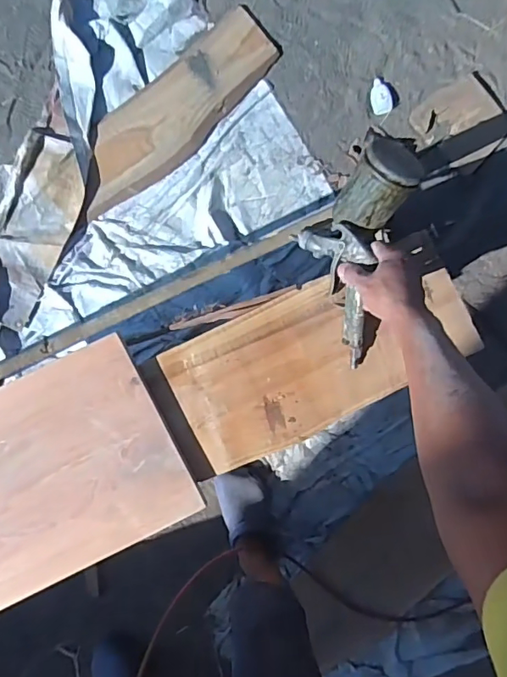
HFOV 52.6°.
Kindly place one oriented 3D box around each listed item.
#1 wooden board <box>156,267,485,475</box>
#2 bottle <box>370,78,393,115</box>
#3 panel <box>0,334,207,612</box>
[{"bbox_3d":[0.103,0.022,0.754,0.436,0.023,0.199,-26,95,-2],"label":"wooden board"},{"bbox_3d":[0.292,-0.557,1.179,0.044,0.022,0.079,-17,97,-4],"label":"bottle"},{"bbox_3d":[-0.316,0.212,0.725,0.416,0.022,0.282,-26,95,-2],"label":"panel"}]

